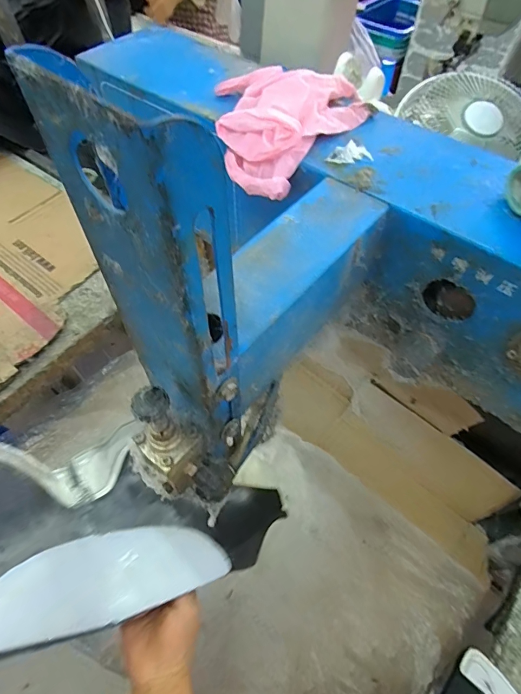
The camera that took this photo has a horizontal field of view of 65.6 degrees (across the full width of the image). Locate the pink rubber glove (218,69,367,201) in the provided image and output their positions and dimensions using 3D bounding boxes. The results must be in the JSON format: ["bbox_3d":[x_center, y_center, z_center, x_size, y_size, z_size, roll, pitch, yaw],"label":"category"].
[{"bbox_3d":[0.028,-0.183,0.334,0.125,0.042,0.137,-3,57,-2],"label":"pink rubber glove"}]

